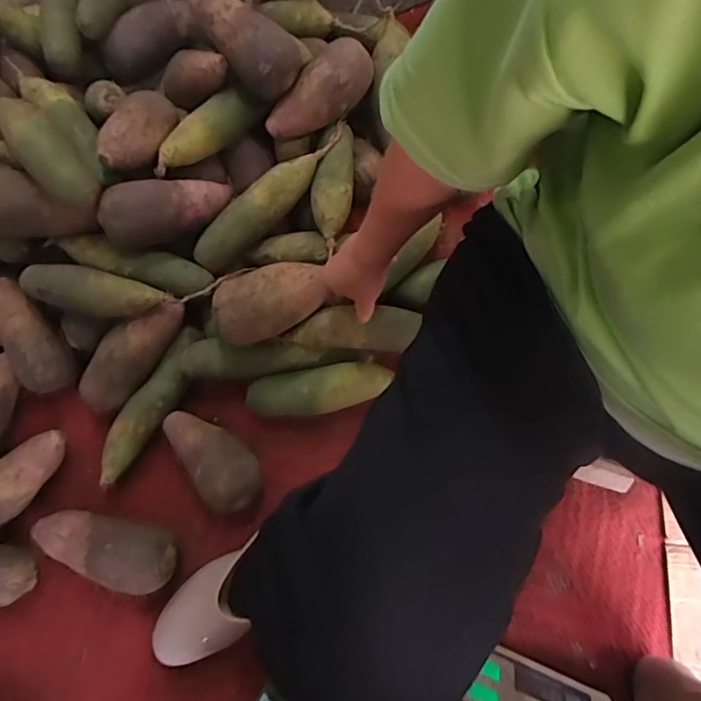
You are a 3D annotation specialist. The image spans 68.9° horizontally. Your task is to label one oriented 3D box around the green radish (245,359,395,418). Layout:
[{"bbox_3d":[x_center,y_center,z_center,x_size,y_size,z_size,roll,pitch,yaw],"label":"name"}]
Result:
[{"bbox_3d":[-0.038,0.053,0.674,0.189,0.062,0.060,-9,72,-3],"label":"green radish"}]

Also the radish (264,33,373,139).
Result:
[{"bbox_3d":[-0.042,-0.343,0.680,0.159,0.056,0.063,-41,76,0],"label":"radish"}]

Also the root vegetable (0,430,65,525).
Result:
[{"bbox_3d":[-0.417,0.166,0.634,0.152,0.059,0.062,-42,77,-13],"label":"root vegetable"}]

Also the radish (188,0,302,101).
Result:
[{"bbox_3d":[-0.135,-0.400,0.646,0.072,0.060,0.156,-39,76,-12],"label":"radish"}]

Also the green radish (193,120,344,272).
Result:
[{"bbox_3d":[-0.114,-0.201,0.694,0.051,0.048,0.244,38,76,11],"label":"green radish"}]

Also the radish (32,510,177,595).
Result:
[{"bbox_3d":[-0.295,0.233,0.604,0.176,0.079,0.071,12,72,4],"label":"radish"}]

